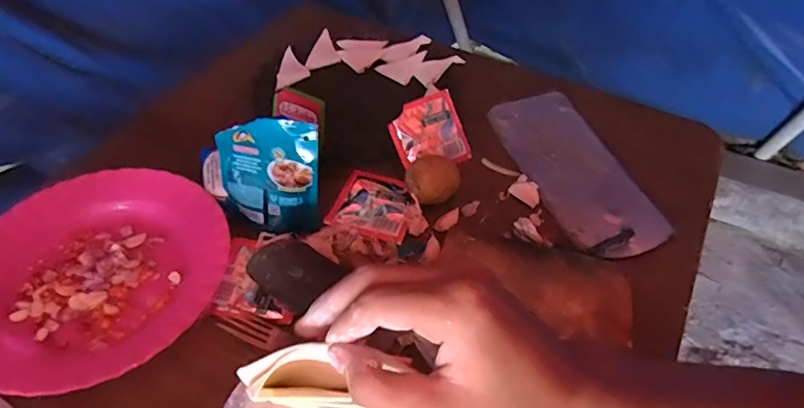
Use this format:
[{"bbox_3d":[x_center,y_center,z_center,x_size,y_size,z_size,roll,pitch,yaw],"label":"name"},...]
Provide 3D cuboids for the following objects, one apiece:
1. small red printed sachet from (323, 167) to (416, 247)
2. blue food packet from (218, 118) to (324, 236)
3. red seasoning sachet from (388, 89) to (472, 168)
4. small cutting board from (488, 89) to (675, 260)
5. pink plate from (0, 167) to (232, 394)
[{"bbox_3d":[-0.025,0.000,0.523,0.077,0.006,0.074,17,51,14],"label":"small red printed sachet"},{"bbox_3d":[-0.117,-0.027,0.469,0.091,0.108,0.019,13,28,11],"label":"blue food packet"},{"bbox_3d":[0.029,-0.073,0.557,0.074,0.010,0.078,-25,98,-19],"label":"red seasoning sachet"},{"bbox_3d":[0.175,-0.040,0.554,0.100,0.014,0.232,-14,51,-13],"label":"small cutting board"},{"bbox_3d":[-0.260,0.055,0.452,0.214,0.021,0.210,0,49,0],"label":"pink plate"}]

